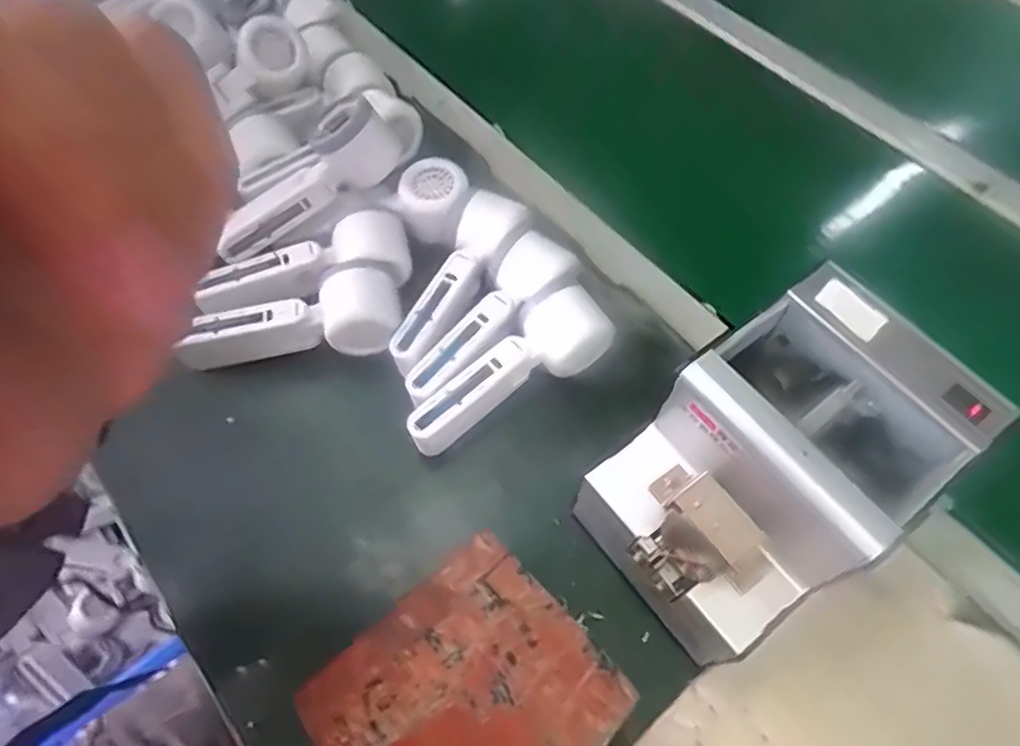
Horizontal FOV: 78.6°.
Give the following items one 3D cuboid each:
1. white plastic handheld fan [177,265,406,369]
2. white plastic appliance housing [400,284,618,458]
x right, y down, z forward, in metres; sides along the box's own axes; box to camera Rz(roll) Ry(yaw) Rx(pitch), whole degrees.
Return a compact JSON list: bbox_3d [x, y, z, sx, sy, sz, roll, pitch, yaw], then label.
[{"bbox_3d":[-0.164,-0.039,0.466,0.161,0.041,0.056,-9,61,-6],"label":"white plastic handheld fan"},{"bbox_3d":[-0.005,-0.006,0.456,0.162,0.054,0.055,-26,64,-15],"label":"white plastic appliance housing"}]

